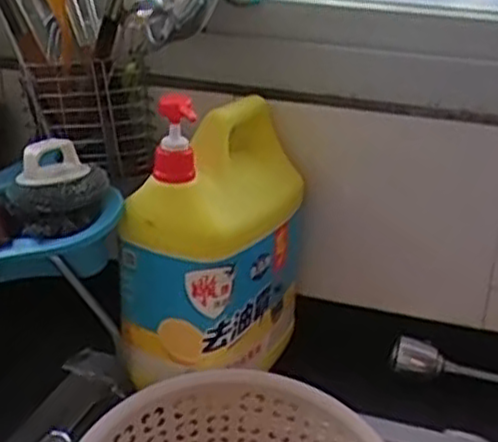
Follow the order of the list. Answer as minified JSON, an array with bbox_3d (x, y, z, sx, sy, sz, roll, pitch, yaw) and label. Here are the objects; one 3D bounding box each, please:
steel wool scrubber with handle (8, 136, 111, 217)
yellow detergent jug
[{"bbox_3d":[-0.170,-0.031,0.689,0.067,0.078,0.062,15,27,26],"label":"steel wool scrubber with handle"},{"bbox_3d":[-0.028,0.004,0.764,0.122,0.272,0.190,12,26,21],"label":"yellow detergent jug"}]

